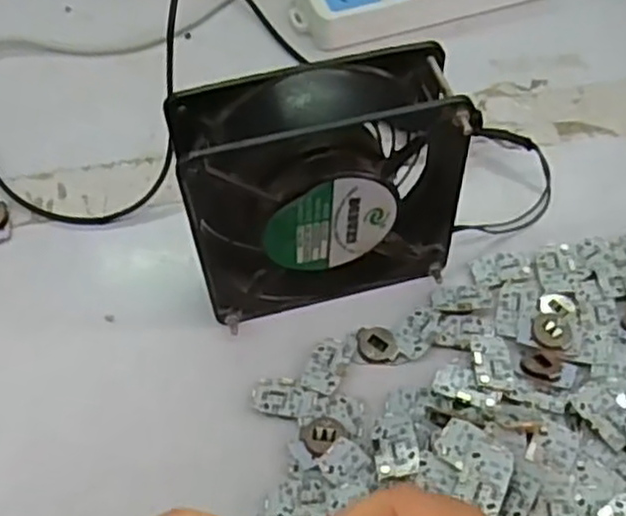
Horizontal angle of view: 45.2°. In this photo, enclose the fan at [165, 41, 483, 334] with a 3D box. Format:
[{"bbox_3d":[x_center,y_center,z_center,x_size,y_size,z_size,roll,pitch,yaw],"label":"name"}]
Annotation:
[{"bbox_3d":[0.006,-0.028,0.341,0.123,0.114,0.048,-11,54,-5],"label":"fan"}]

